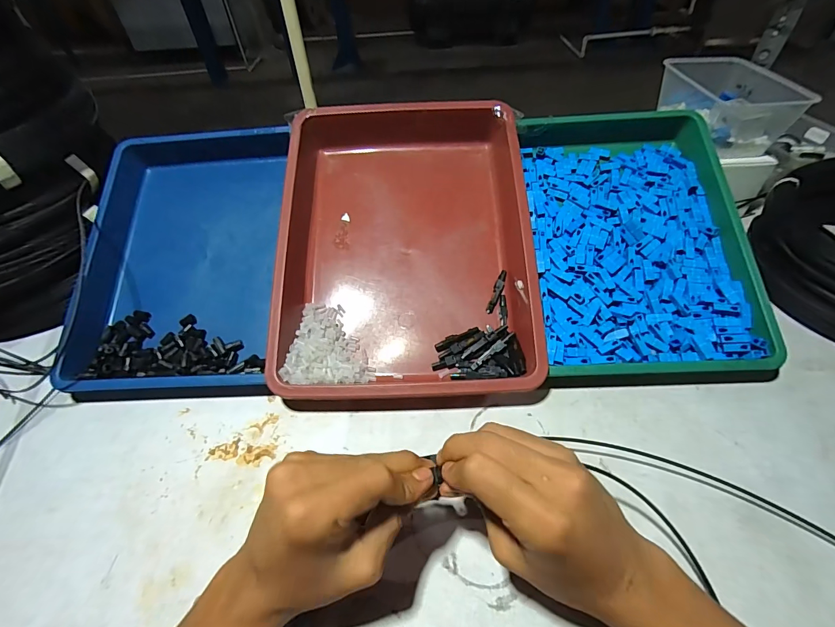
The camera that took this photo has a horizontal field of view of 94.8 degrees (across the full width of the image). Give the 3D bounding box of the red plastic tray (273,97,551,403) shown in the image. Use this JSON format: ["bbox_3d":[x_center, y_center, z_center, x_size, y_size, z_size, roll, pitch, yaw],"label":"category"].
[{"bbox_3d":[-0.013,-0.077,0.434,0.263,0.056,0.340,-2,70,2],"label":"red plastic tray"}]

